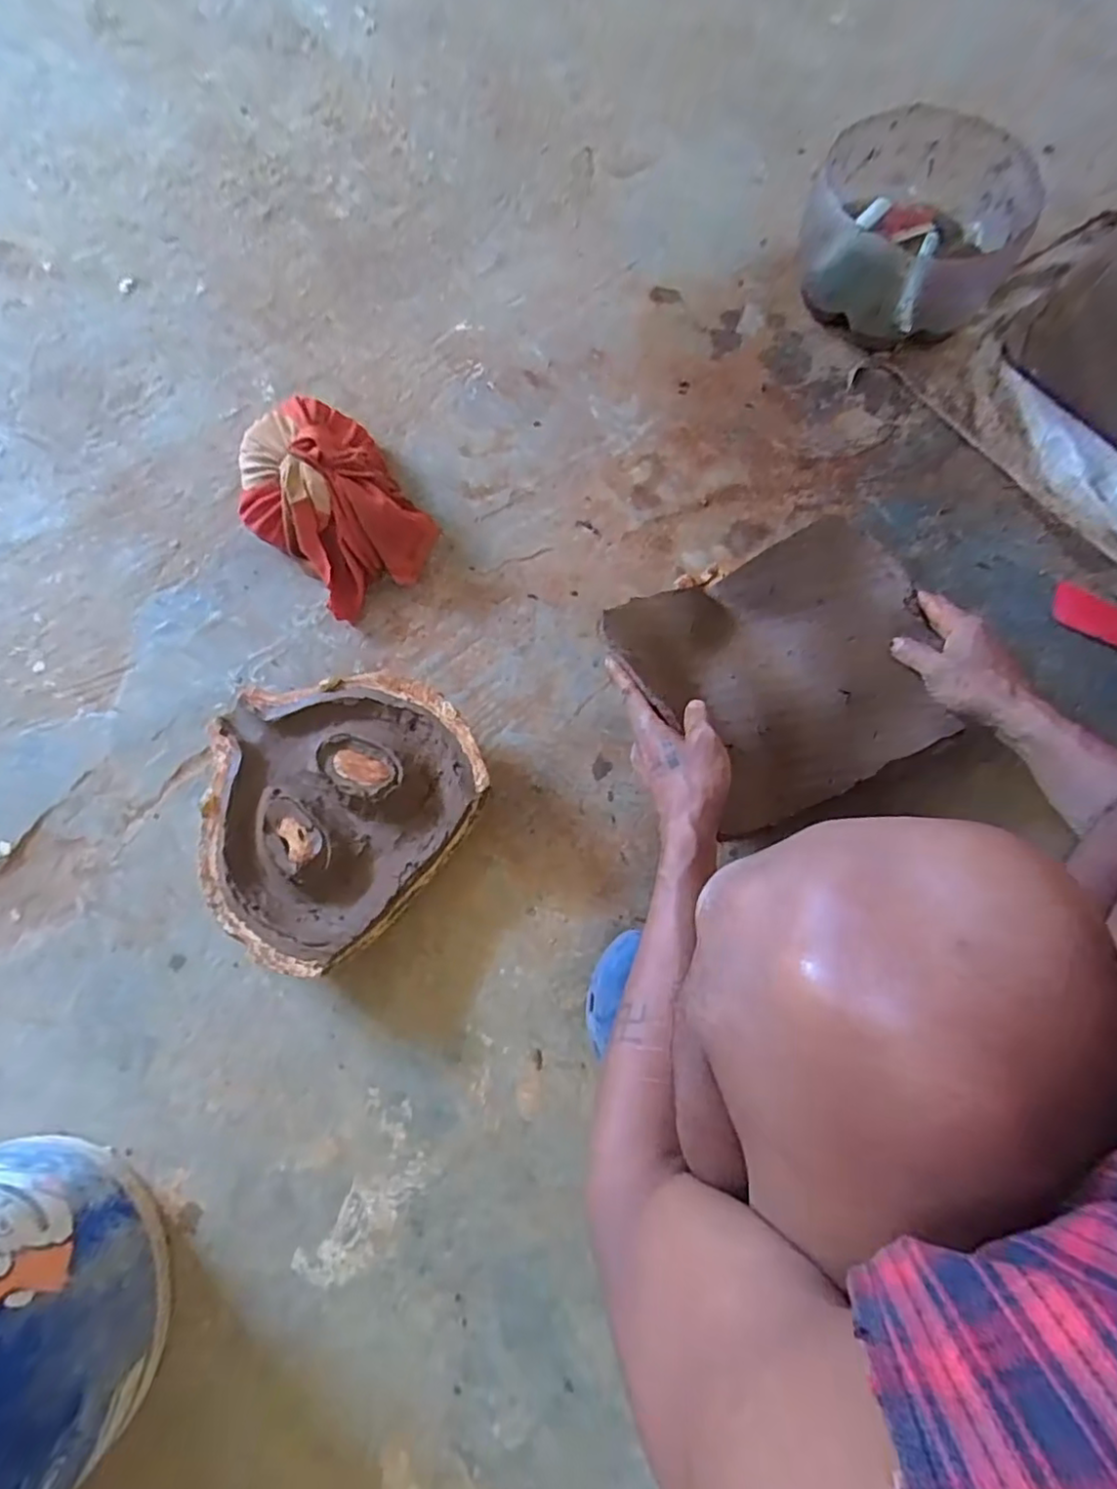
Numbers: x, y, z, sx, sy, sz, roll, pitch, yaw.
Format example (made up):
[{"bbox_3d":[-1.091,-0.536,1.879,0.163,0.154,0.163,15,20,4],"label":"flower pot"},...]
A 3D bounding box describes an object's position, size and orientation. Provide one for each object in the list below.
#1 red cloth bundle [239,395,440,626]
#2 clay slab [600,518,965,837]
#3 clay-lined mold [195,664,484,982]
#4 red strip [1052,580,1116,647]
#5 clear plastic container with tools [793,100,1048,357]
[{"bbox_3d":[-0.256,-0.274,0.700,0.171,0.095,0.235,-36,77,-9],"label":"red cloth bundle"},{"bbox_3d":[0.216,-0.069,0.600,0.277,0.055,0.241,-25,79,-2],"label":"clay slab"},{"bbox_3d":[-0.229,0.049,0.620,0.254,0.070,0.276,40,78,10],"label":"clay-lined mold"},{"bbox_3d":[0.593,-0.137,0.682,0.108,0.005,0.048,28,85,11],"label":"red strip"},{"bbox_3d":[0.410,-0.598,0.752,0.232,0.141,0.233,0,74,0],"label":"clear plastic container with tools"}]

